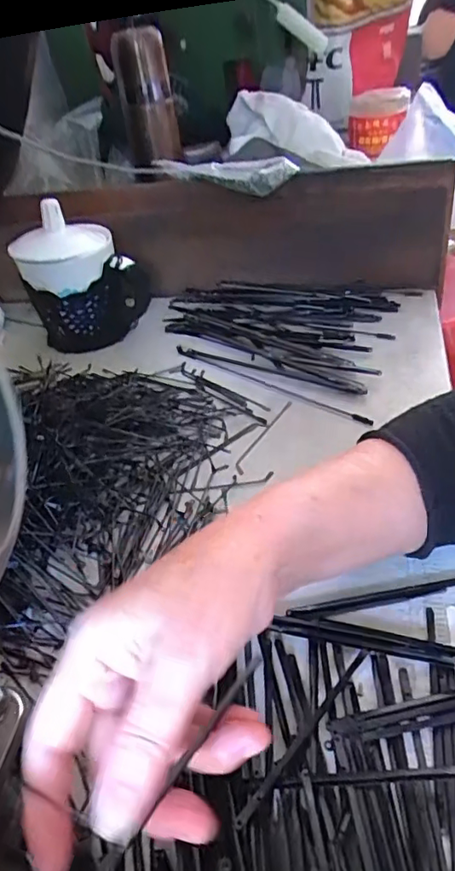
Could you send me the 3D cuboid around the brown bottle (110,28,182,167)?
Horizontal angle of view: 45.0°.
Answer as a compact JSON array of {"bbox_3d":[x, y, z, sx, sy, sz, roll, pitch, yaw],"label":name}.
[{"bbox_3d":[-0.091,-0.379,0.619,0.059,0.131,0.049,-11,41,-5],"label":"brown bottle"}]

